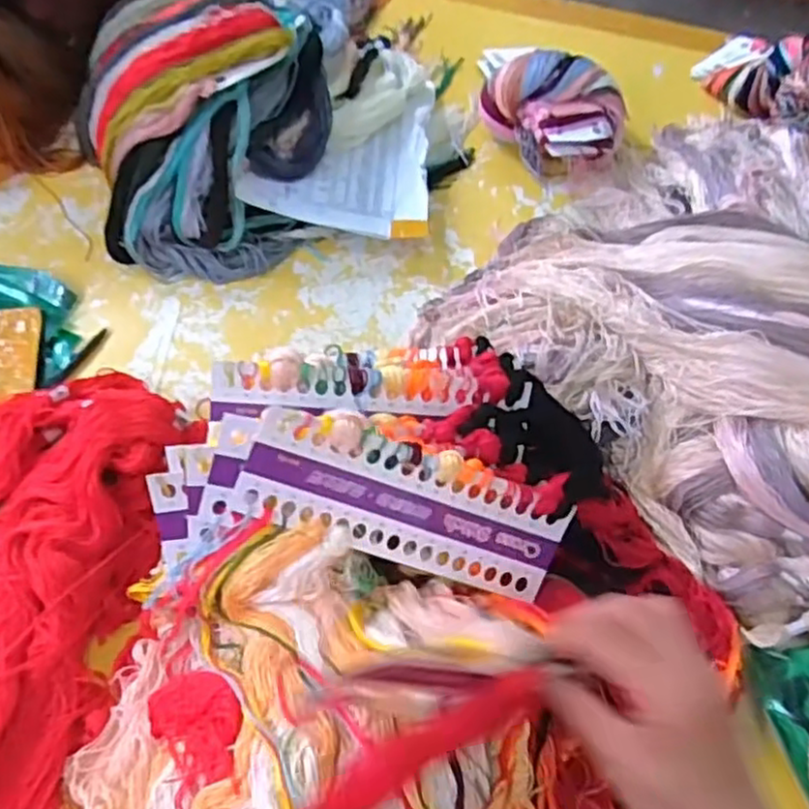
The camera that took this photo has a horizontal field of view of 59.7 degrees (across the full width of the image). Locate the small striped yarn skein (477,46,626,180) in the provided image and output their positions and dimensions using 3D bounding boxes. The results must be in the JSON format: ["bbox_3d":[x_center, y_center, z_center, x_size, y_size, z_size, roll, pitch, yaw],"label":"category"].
[{"bbox_3d":[0.190,-0.363,0.874,0.134,0.101,0.167,-32,68,-18],"label":"small striped yarn skein"}]

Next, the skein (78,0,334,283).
[{"bbox_3d":[-0.219,-0.329,0.783,0.264,0.168,0.341,-7,63,-7],"label":"skein"}]

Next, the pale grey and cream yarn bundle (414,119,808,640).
[{"bbox_3d":[0.368,-0.088,0.722,0.522,0.090,0.513,-39,71,-21],"label":"pale grey and cream yarn bundle"}]

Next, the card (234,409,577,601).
[{"bbox_3d":[0.007,0.077,0.510,0.247,0.010,0.076,22,103,-17],"label":"card"}]

